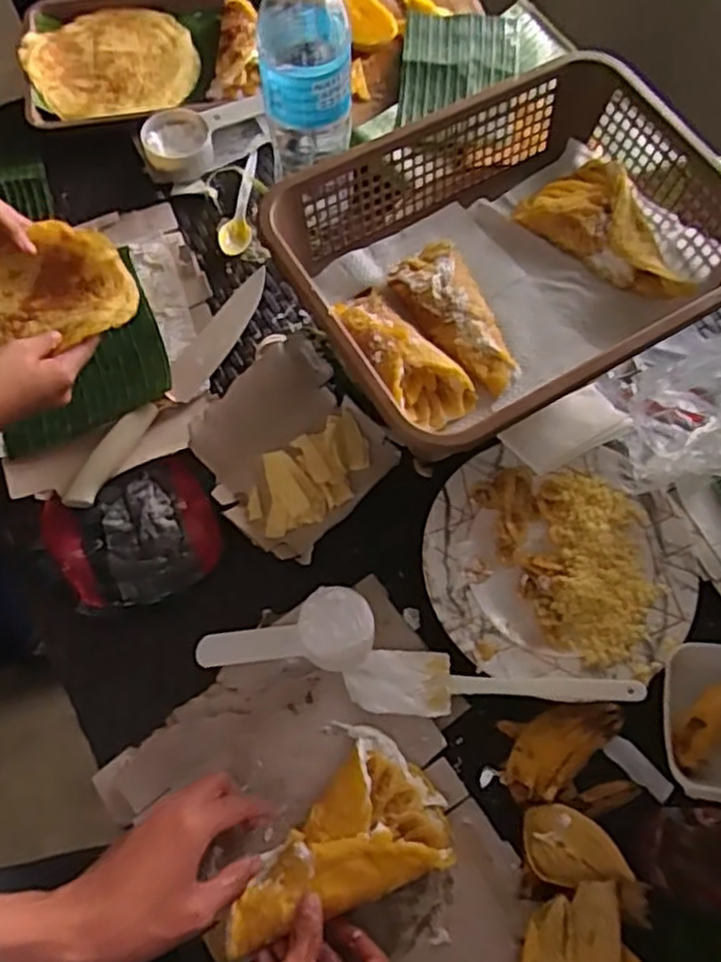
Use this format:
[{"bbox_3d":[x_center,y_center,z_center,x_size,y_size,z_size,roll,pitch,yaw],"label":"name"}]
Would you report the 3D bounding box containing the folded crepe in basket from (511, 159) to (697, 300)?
[{"bbox_3d":[0.229,-0.222,0.644,0.155,0.025,0.094,38,72,14],"label":"folded crepe in basket"}]

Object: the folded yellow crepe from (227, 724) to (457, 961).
[{"bbox_3d":[-0.024,0.257,0.537,0.168,0.026,0.108,-20,69,-9],"label":"folded yellow crepe"}]

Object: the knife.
[{"bbox_3d":[-0.172,-0.094,0.674,0.043,0.021,0.288,33,71,12],"label":"knife"}]

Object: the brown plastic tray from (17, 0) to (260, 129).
[{"bbox_3d":[-0.241,-0.489,0.821,0.270,0.026,0.208,-10,68,-5],"label":"brown plastic tray"}]

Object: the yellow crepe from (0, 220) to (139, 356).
[{"bbox_3d":[-0.279,-0.166,0.640,0.151,0.036,0.115,-4,68,-3],"label":"yellow crepe"}]

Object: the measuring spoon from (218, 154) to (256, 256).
[{"bbox_3d":[-0.123,-0.296,0.767,0.030,0.017,0.144,7,68,2],"label":"measuring spoon"}]

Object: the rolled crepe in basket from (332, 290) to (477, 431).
[{"bbox_3d":[0.028,-0.101,0.588,0.064,0.035,0.138,-38,73,-15],"label":"rolled crepe in basket"}]

